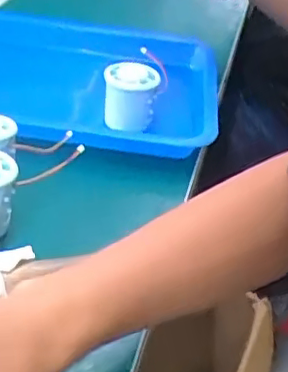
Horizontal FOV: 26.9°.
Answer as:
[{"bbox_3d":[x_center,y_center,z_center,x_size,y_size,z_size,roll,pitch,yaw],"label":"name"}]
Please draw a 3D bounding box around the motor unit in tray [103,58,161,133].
[{"bbox_3d":[-0.015,-0.089,0.618,0.053,0.058,0.063,6,36,-2],"label":"motor unit in tray"}]

